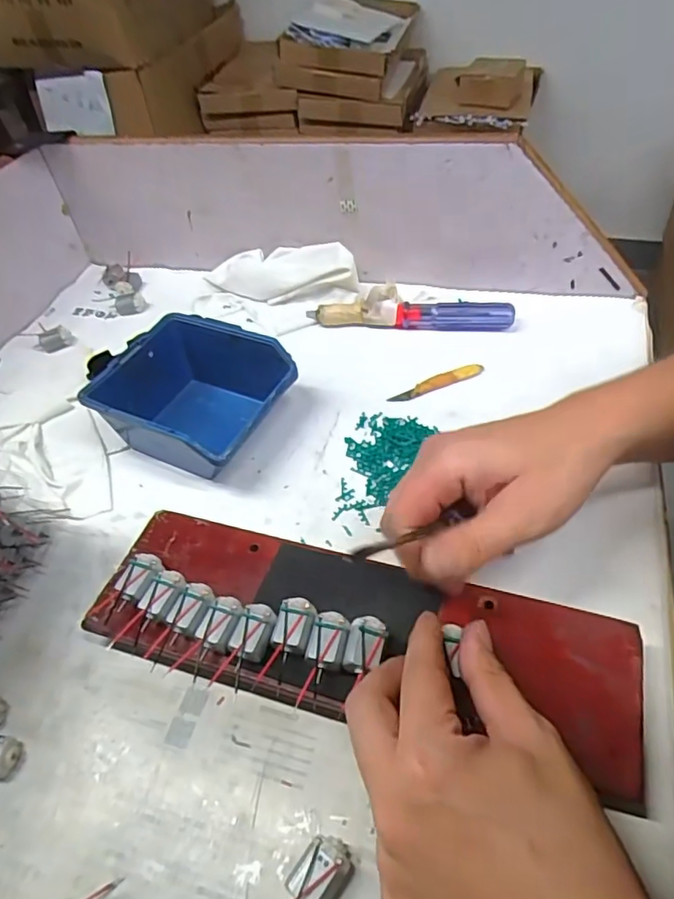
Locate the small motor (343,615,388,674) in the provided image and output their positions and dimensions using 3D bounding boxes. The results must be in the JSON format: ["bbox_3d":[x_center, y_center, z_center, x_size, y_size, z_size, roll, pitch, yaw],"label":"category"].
[{"bbox_3d":[0.014,0.098,0.285,0.019,0.010,0.027,8,50,13],"label":"small motor"}]

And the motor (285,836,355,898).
[{"bbox_3d":[-0.006,0.187,0.250,0.021,0.016,0.027,27,57,27],"label":"motor"}]

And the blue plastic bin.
[{"bbox_3d":[-0.108,-0.040,0.437,0.134,0.060,0.113,20,54,23],"label":"blue plastic bin"}]

